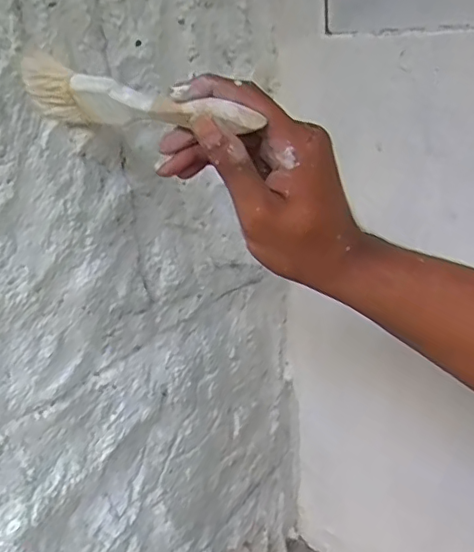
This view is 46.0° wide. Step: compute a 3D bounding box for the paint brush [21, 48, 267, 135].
[{"bbox_3d":[-0.064,-0.108,0.356,0.166,0.044,0.026,16,32,23],"label":"paint brush"}]

